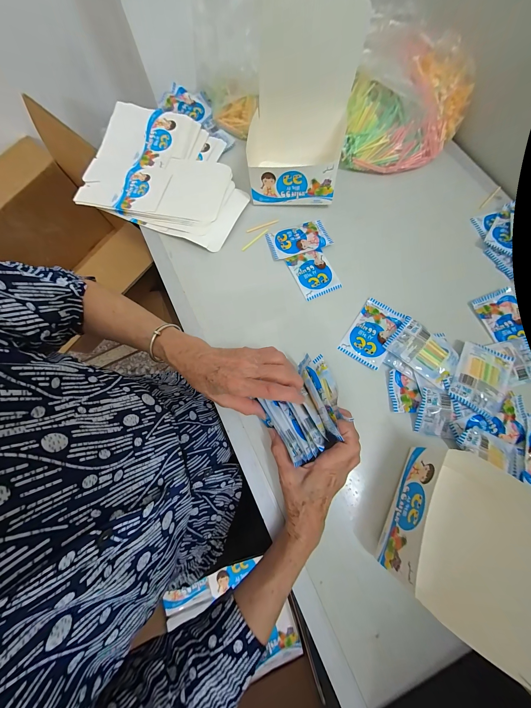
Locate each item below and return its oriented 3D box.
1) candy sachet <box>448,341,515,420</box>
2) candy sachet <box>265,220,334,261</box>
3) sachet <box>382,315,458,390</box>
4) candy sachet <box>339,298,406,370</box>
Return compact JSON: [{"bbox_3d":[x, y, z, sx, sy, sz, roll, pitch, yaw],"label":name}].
[{"bbox_3d":[0.299,0.033,0.336,0.066,0.017,0.099,33,77,9],"label":"candy sachet"},{"bbox_3d":[0.059,-0.201,0.424,0.106,0.009,0.062,-17,75,-4],"label":"candy sachet"},{"bbox_3d":[0.229,-0.002,0.354,0.093,0.019,0.059,44,79,11],"label":"sachet"},{"bbox_3d":[0.165,-0.033,0.374,0.063,0.010,0.102,33,77,9],"label":"candy sachet"}]

